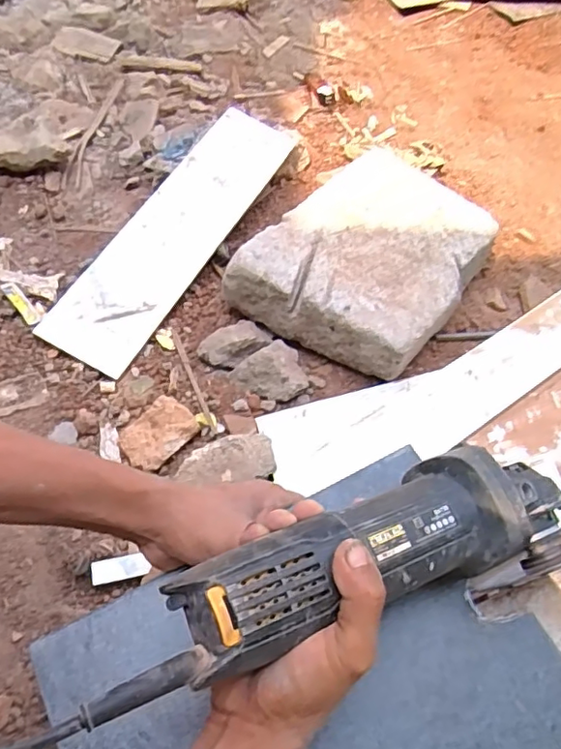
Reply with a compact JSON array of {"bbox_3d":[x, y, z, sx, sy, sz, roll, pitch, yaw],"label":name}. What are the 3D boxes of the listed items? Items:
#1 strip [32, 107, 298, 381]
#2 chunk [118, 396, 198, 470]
[{"bbox_3d":[-0.115,-0.166,0.649,0.100,0.012,0.376,30,67,3],"label":"strip"},{"bbox_3d":[-0.114,0.054,0.529,0.050,0.024,0.065,40,65,19],"label":"chunk"}]

